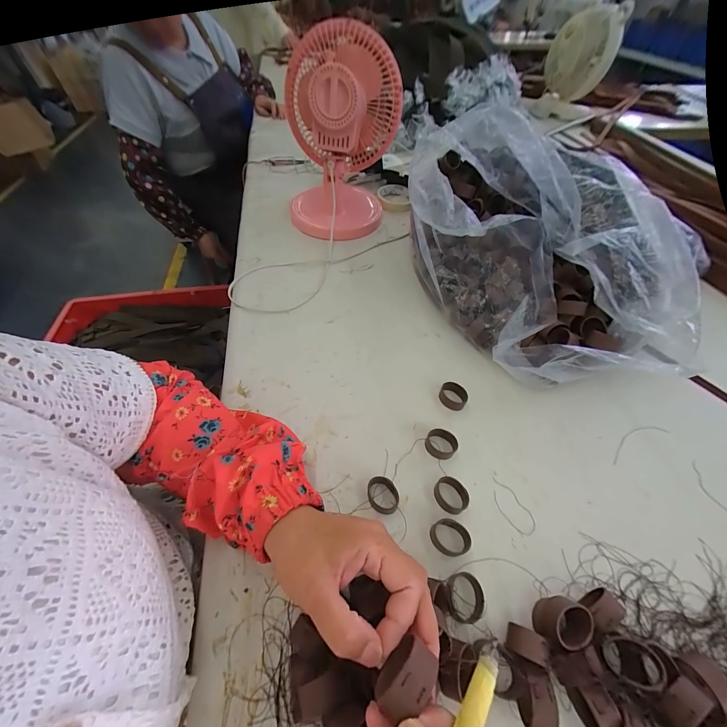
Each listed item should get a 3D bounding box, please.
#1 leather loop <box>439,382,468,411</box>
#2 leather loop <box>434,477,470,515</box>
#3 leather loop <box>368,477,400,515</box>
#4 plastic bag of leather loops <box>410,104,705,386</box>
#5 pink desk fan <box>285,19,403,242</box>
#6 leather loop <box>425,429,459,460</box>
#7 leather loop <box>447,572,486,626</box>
[{"bbox_3d":[0.116,0.042,0.398,0.035,0.018,0.029,20,56,15],"label":"leather loop"},{"bbox_3d":[0.091,0.137,0.319,0.028,0.016,0.036,-26,57,-17],"label":"leather loop"},{"bbox_3d":[0.021,0.137,0.319,0.030,0.014,0.038,-13,54,-9],"label":"leather loop"},{"bbox_3d":[0.222,-0.162,0.418,0.301,0.236,0.376,4,53,4],"label":"plastic bag of leather loops"},{"bbox_3d":[-0.049,-0.421,0.597,0.203,0.278,0.210,11,54,9],"label":"pink desk fan"},{"bbox_3d":[0.089,0.093,0.354,0.035,0.015,0.030,27,58,20],"label":"leather loop"},{"bbox_3d":[0.090,0.206,0.270,0.035,0.015,0.036,-1,53,1],"label":"leather loop"}]

